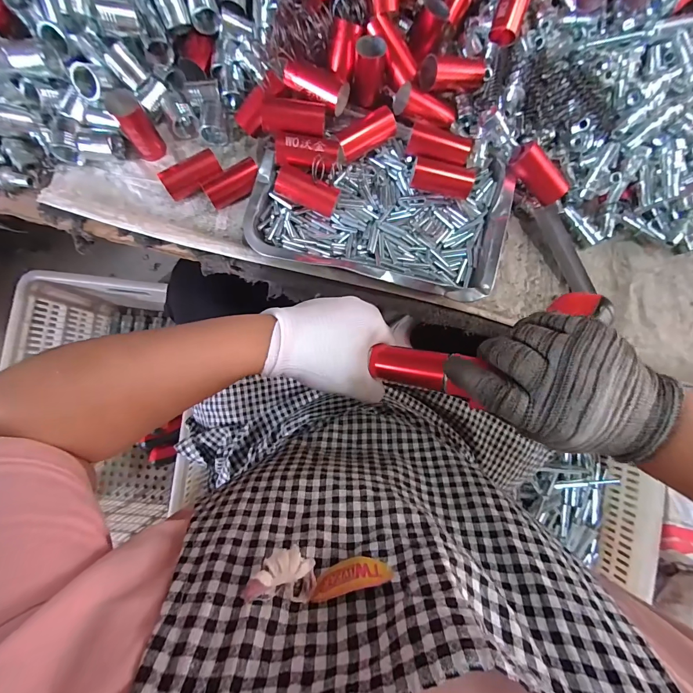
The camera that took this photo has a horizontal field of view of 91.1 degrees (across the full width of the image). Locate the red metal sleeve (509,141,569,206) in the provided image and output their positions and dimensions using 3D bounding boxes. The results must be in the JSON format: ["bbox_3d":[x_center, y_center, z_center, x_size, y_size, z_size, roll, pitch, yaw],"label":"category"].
[{"bbox_3d":[0.197,-0.175,0.344,0.064,0.027,0.021,43,84,-11],"label":"red metal sleeve"}]

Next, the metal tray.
[{"bbox_3d":[0.036,-0.143,0.357,0.255,0.029,0.153,12,84,-1],"label":"metal tray"}]

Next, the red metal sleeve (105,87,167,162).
[{"bbox_3d":[-0.212,-0.223,0.345,0.027,0.062,0.030,-31,86,-5],"label":"red metal sleeve"}]

